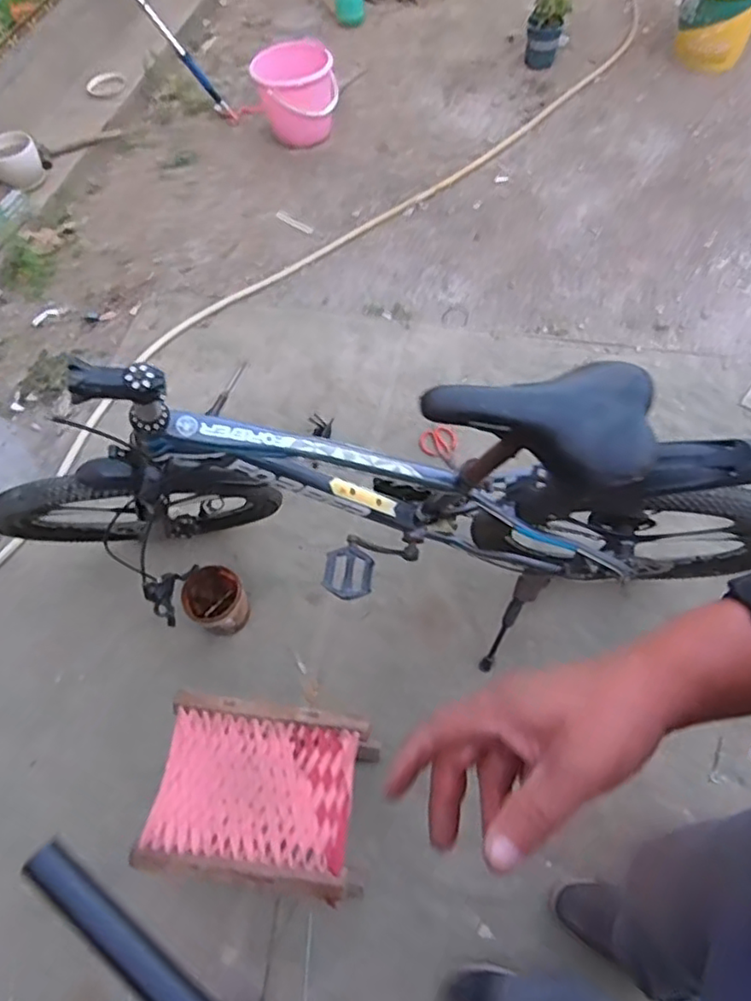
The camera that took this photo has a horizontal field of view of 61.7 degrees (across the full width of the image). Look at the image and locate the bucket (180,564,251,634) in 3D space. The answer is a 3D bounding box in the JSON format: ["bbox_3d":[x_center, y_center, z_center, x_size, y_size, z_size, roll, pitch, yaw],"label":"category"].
[{"bbox_3d":[-0.340,0.216,1.353,0.120,0.121,0.121,-2,59,4],"label":"bucket"}]

